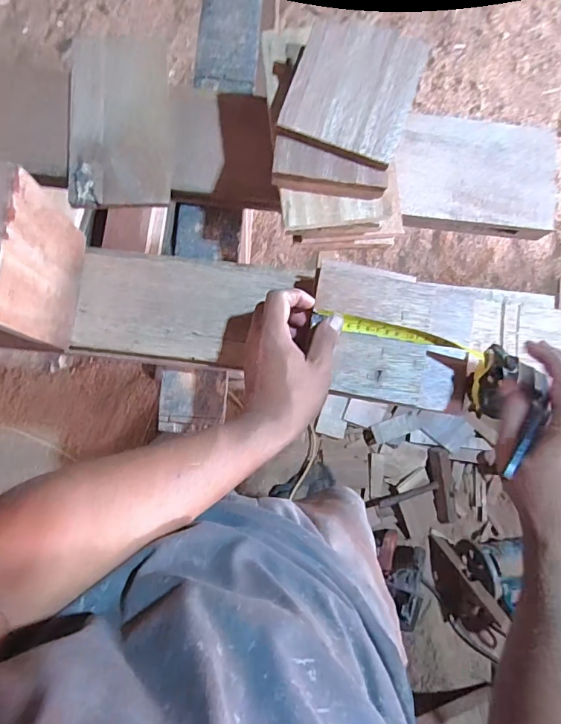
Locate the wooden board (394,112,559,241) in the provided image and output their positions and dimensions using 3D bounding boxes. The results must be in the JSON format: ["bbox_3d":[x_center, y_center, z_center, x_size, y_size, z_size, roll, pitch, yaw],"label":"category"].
[{"bbox_3d":[0.236,-0.227,0.559,0.190,0.028,0.129,8,84,-1],"label":"wooden board"}]

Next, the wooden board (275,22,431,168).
[{"bbox_3d":[0.067,-0.250,0.420,0.108,0.010,0.123,19,84,0],"label":"wooden board"}]

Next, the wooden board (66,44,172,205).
[{"bbox_3d":[-0.188,-0.278,0.534,0.113,0.014,0.202,-2,82,-4],"label":"wooden board"}]

